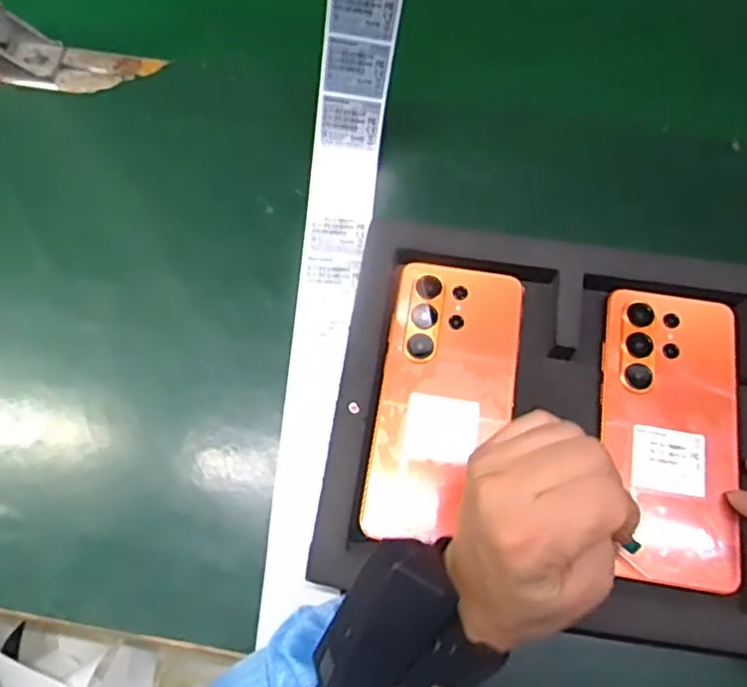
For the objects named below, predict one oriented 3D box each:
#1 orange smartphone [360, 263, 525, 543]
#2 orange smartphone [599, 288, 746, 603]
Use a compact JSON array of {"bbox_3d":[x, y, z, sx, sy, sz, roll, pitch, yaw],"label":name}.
[{"bbox_3d":[0.044,0.030,0.375,0.077,0.009,0.164,9,70,4],"label":"orange smartphone"},{"bbox_3d":[0.174,0.051,0.370,0.078,0.014,0.167,8,74,3],"label":"orange smartphone"}]

